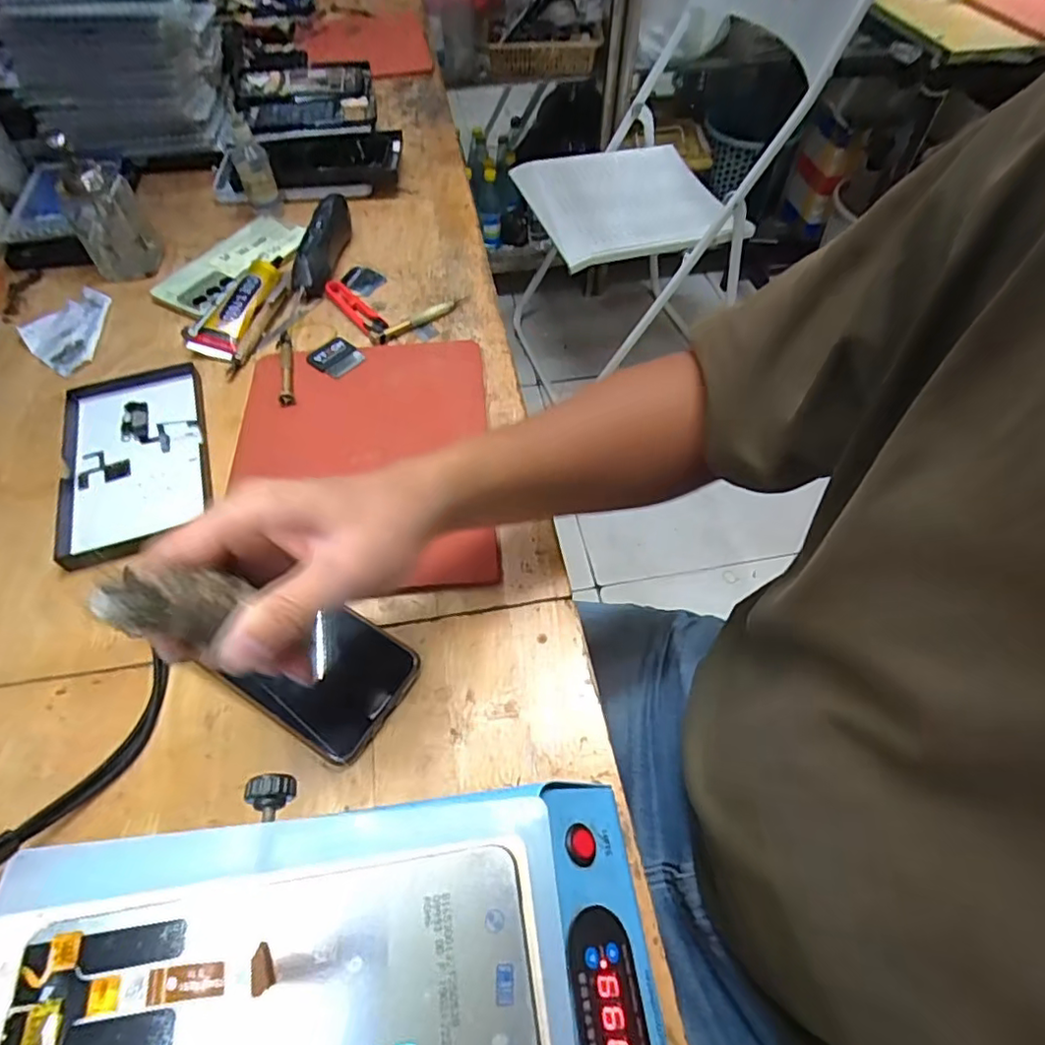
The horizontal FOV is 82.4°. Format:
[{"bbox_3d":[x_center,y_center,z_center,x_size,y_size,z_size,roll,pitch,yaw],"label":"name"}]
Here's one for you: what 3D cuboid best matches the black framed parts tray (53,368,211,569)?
[{"bbox_3d":[-0.309,-0.053,0.476,0.104,0.010,0.179,-15,59,-11],"label":"black framed parts tray"}]

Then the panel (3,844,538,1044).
[{"bbox_3d":[-0.074,0.146,0.175,0.151,0.014,0.073,-6,56,-5],"label":"panel"}]

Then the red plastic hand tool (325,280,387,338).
[{"bbox_3d":[-0.160,-0.209,0.580,0.023,0.015,0.084,-35,64,-21],"label":"red plastic hand tool"}]

